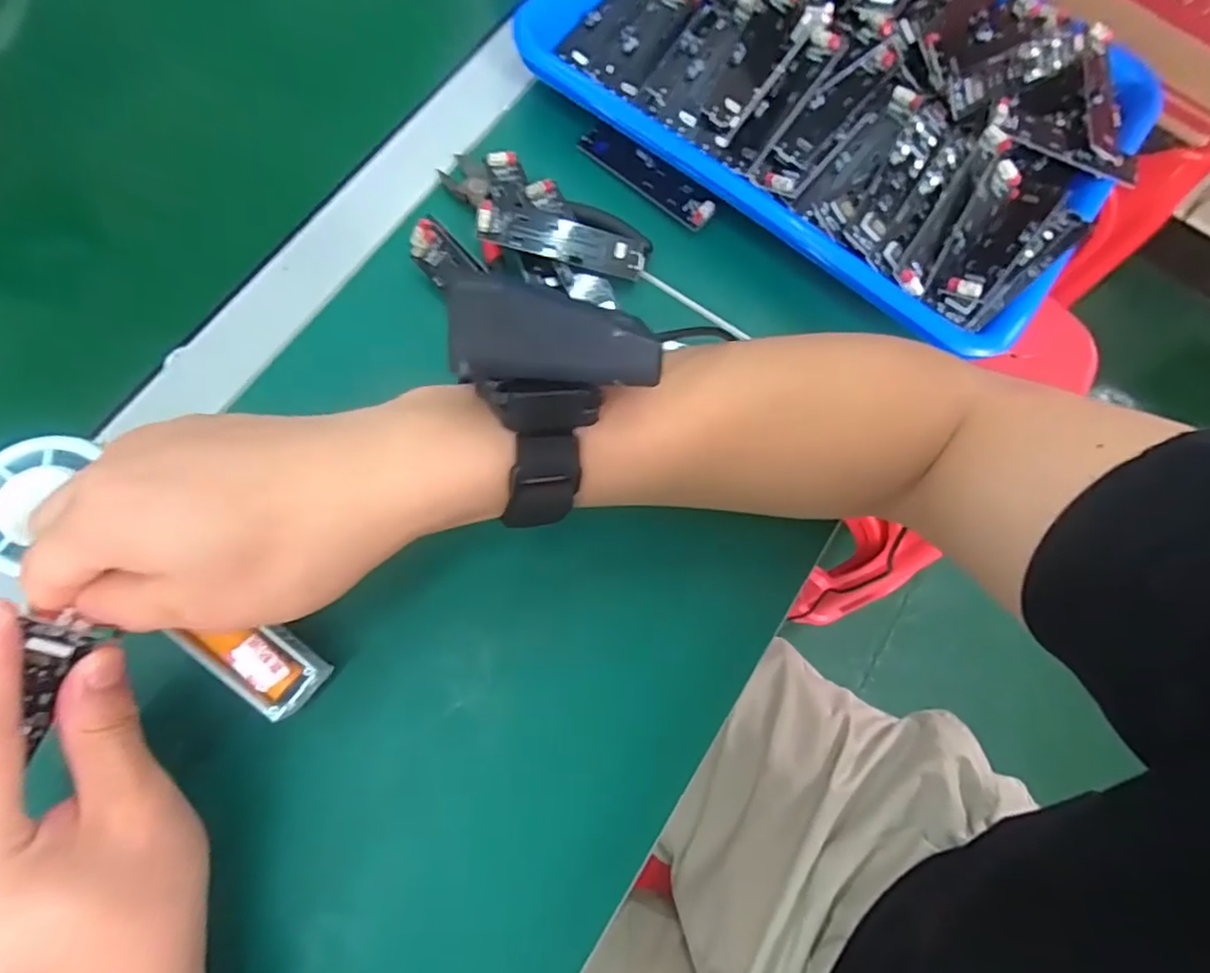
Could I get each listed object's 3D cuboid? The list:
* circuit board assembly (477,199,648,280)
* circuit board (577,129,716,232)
[{"bbox_3d":[-0.022,-0.136,0.347,0.092,0.008,0.024,10,78,-13],"label":"circuit board assembly"},{"bbox_3d":[0.025,-0.184,0.373,0.091,0.009,0.021,41,77,5],"label":"circuit board"}]

